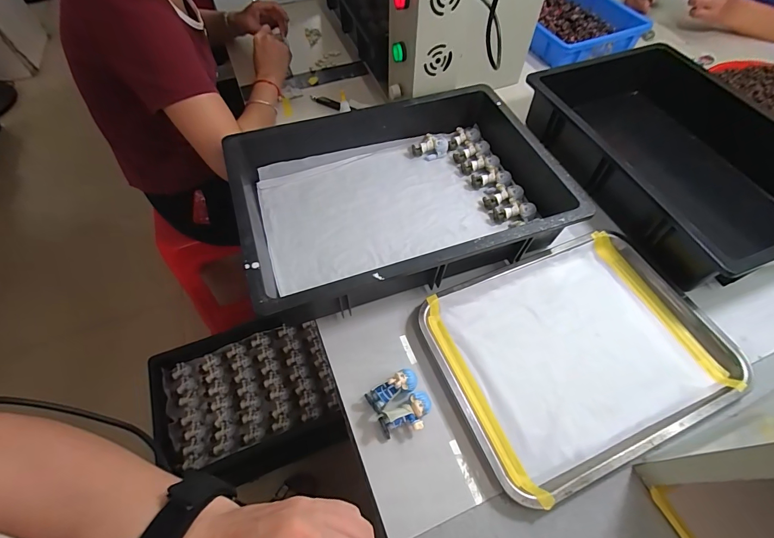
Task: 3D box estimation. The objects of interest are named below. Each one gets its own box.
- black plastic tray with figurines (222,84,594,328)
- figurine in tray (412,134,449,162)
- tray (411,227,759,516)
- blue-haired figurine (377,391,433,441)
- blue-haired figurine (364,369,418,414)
[{"bbox_3d":[0.025,-0.116,0.551,0.459,0.102,0.314,-17,59,-10],"label":"black plastic tray with figurines"},{"bbox_3d":[0.079,-0.218,0.662,0.062,0.024,0.037,-14,59,-8],"label":"figurine in tray"},{"bbox_3d":[0.248,0.096,0.476,0.359,0.034,0.260,-20,60,-11],"label":"tray"},{"bbox_3d":[0.022,0.168,0.422,0.060,0.028,0.035,-14,59,-8],"label":"blue-haired figurine"},{"bbox_3d":[0.007,0.144,0.438,0.062,0.035,0.026,-30,62,-17],"label":"blue-haired figurine"}]

